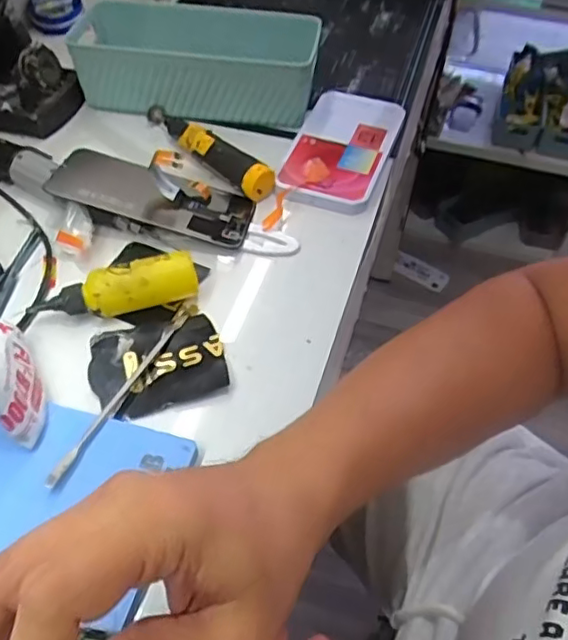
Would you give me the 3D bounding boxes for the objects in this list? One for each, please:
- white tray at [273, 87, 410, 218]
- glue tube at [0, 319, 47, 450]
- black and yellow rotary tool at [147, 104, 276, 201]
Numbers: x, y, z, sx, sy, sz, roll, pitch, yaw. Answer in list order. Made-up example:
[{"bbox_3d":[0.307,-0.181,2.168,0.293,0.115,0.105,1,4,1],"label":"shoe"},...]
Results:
[{"bbox_3d":[0.056,-0.173,0.581,0.095,0.015,0.167,14,50,9],"label":"white tray"},{"bbox_3d":[-0.174,0.032,0.377,0.035,0.064,0.088,-12,51,-13],"label":"glue tube"},{"bbox_3d":[-0.073,-0.169,0.569,0.027,0.025,0.171,-34,59,-27],"label":"black and yellow rotary tool"}]

